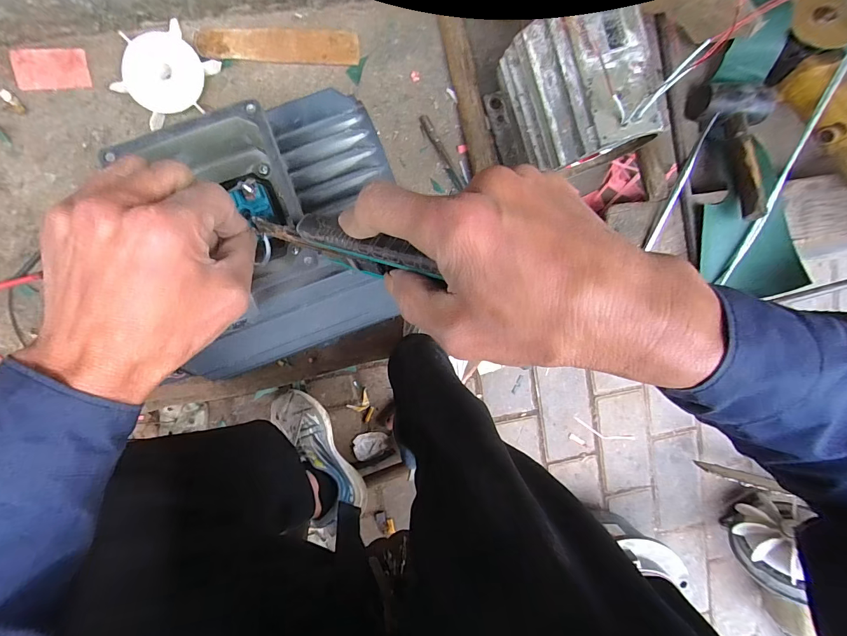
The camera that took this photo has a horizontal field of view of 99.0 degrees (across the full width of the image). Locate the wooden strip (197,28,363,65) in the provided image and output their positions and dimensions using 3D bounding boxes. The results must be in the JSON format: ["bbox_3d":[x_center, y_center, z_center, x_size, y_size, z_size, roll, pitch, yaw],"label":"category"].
[{"bbox_3d":[-0.201,-0.381,0.505,0.214,0.007,0.044,-2,95,-5],"label":"wooden strip"}]

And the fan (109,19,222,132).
[{"bbox_3d":[-0.341,-0.319,0.482,0.111,0.025,0.128,16,93,-6],"label":"fan"}]

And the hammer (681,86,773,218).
[{"bbox_3d":[0.472,-0.251,0.535,0.104,0.050,0.223,0,75,-5],"label":"hammer"}]

